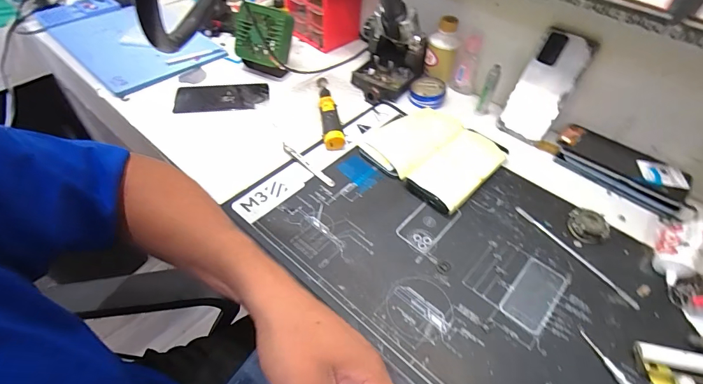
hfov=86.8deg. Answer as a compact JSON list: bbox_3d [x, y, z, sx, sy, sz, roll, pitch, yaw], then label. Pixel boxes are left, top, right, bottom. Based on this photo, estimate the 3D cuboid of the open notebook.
[{"bbox_3d":[0.122,-0.064,0.554,0.160,0.026,0.177,-35,60,-28],"label":"open notebook"}]

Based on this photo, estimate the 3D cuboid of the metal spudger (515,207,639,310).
[{"bbox_3d":[0.278,0.076,0.467,0.013,0.004,0.169,-27,56,-23],"label":"metal spudger"}]

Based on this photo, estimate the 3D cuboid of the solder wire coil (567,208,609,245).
[{"bbox_3d":[0.302,0.045,0.479,0.038,0.024,0.046,-23,55,-21],"label":"solder wire coil"}]

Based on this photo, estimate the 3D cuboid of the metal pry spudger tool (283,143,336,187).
[{"bbox_3d":[-0.063,-0.040,0.536,0.104,0.009,0.010,36,57,24],"label":"metal pry spudger tool"}]

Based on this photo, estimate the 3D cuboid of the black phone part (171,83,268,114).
[{"bbox_3d":[-0.221,-0.163,0.633,0.154,0.010,0.071,-6,51,-8],"label":"black phone part"}]

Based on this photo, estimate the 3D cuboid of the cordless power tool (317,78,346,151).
[{"bbox_3d":[-0.041,-0.133,0.605,0.029,0.028,0.162,-8,51,-10],"label":"cordless power tool"}]

